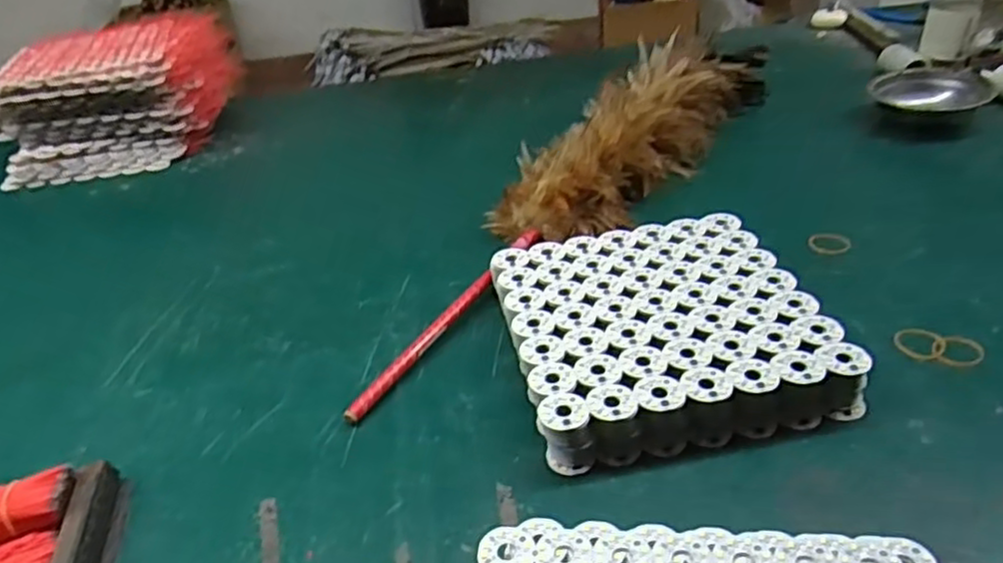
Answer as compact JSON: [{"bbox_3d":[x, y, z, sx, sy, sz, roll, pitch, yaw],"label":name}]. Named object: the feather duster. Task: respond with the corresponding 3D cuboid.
[{"bbox_3d":[0.094,-0.120,0.709,0.116,0.091,0.724,18,40,33],"label":"feather duster"}]

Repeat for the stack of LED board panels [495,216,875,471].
[{"bbox_3d":[0.115,0.031,0.520,0.211,0.042,0.210,-10,33,-4],"label":"stack of LED board panels"}]

